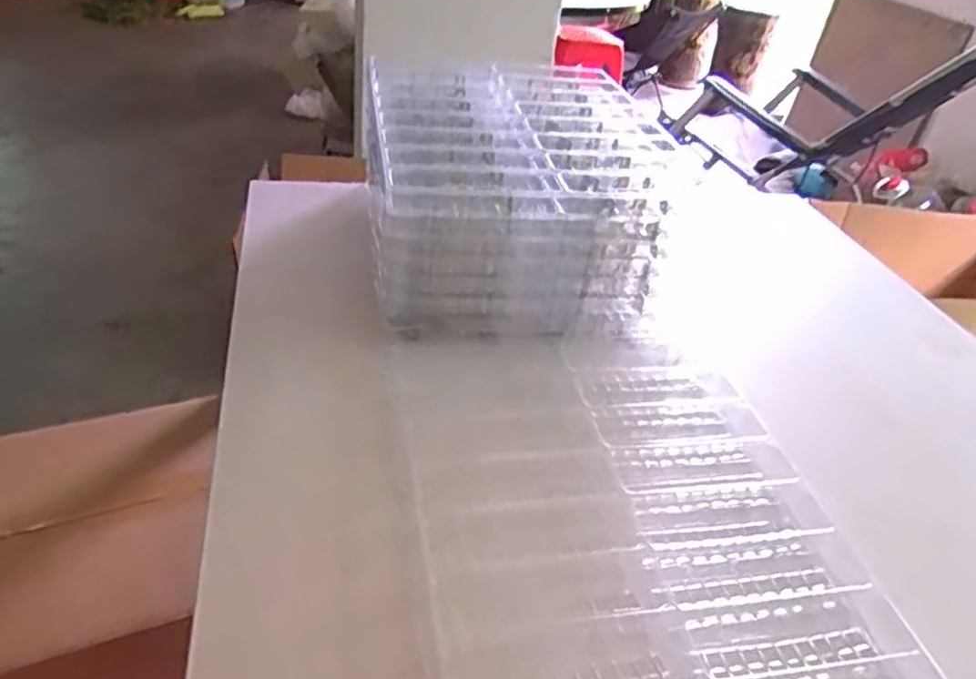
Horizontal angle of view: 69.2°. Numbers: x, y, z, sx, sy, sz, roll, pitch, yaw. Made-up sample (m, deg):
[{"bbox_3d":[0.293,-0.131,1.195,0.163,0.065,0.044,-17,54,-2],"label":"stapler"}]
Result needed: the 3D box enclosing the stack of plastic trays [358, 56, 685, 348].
[{"bbox_3d":[0.004,-0.176,0.863,0.277,0.184,0.406,0,37,-12],"label":"stack of plastic trays"}]

